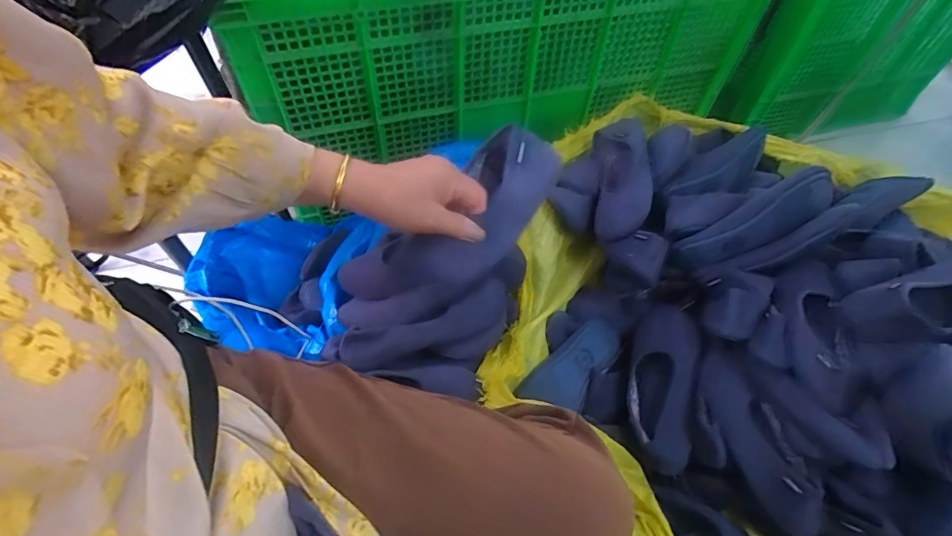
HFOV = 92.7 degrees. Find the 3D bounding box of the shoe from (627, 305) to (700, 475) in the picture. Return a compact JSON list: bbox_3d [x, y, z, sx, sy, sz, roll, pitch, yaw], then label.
[{"bbox_3d":[0.296,0.176,0.722,0.092,0.061,0.263,13,54,8],"label":"shoe"}]

